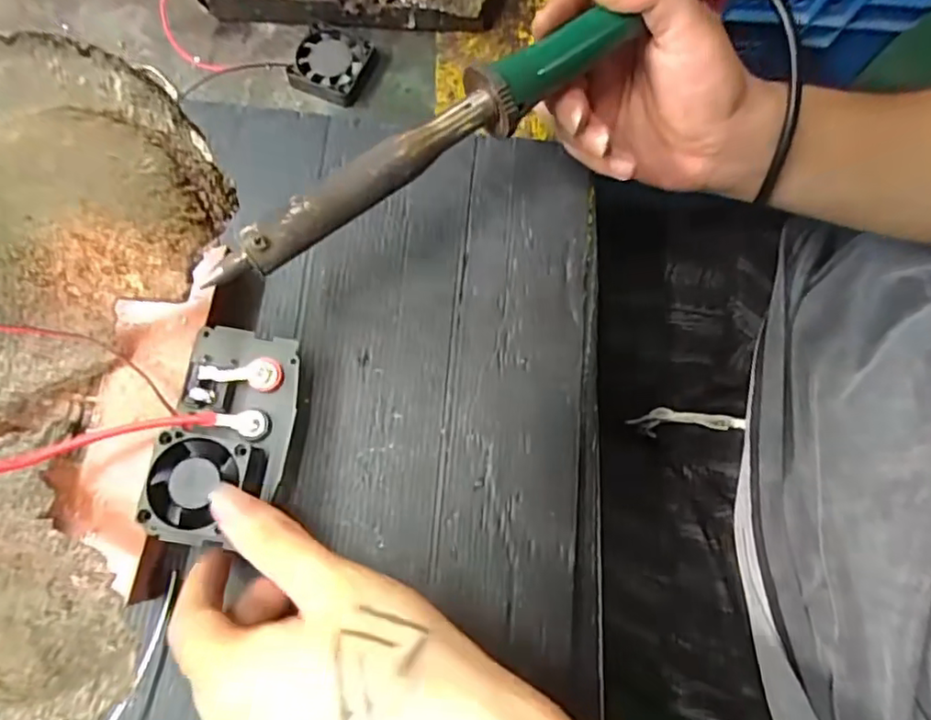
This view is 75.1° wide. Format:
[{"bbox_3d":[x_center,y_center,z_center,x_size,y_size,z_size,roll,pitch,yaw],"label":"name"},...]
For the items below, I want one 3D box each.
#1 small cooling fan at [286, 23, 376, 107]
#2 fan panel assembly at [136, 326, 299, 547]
[{"bbox_3d":[-0.076,-0.169,0.346,0.040,0.010,0.040,21,77,7],"label":"small cooling fan"},{"bbox_3d":[-0.107,0.032,0.272,0.048,0.029,0.095,5,76,3],"label":"fan panel assembly"}]

